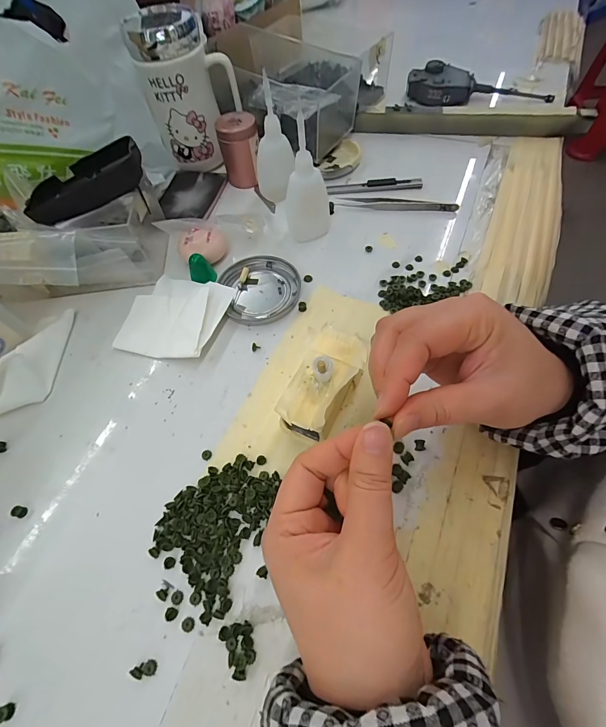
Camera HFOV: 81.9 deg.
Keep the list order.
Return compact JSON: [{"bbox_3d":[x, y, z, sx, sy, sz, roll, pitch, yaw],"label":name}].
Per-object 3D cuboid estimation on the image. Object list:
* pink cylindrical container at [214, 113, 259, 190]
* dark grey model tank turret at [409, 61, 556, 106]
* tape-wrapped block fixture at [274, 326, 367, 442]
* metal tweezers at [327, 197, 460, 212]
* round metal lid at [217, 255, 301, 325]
[{"bbox_3d":[-0.072,-0.244,0.401,0.044,0.062,0.038,-14,60,-4],"label":"pink cylindrical container"},{"bbox_3d":[0.238,-0.377,0.470,0.185,0.029,0.060,4,60,6],"label":"dark grey model tank turret"},{"bbox_3d":[0.015,0.016,0.255,0.040,0.044,0.085,23,64,16],"label":"tape-wrapped block fixture"},{"bbox_3d":[0.098,-0.174,0.379,0.131,0.011,0.013,9,61,9],"label":"metal tweezers"},{"bbox_3d":[-0.039,-0.072,0.330,0.072,0.009,0.074,-2,60,3],"label":"round metal lid"}]

